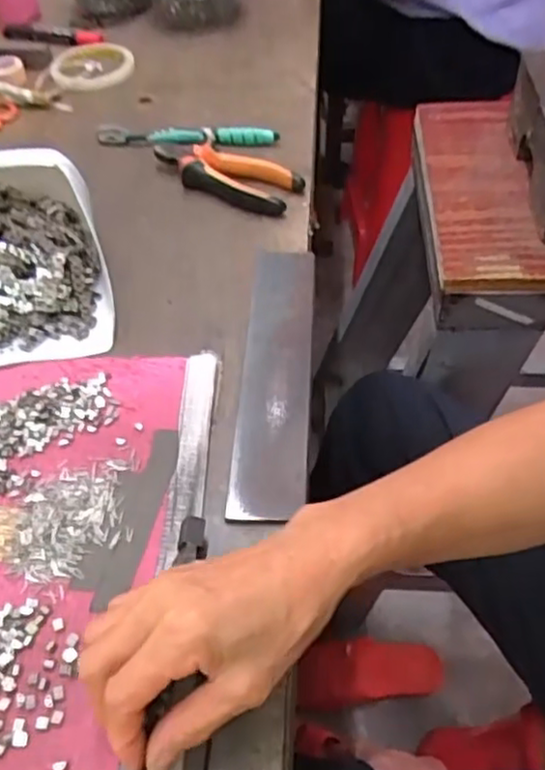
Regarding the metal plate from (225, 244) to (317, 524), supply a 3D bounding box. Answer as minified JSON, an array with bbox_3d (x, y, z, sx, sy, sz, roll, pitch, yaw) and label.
[{"bbox_3d":[0.004,-0.014,0.492,0.049,0.008,0.243,5,53,0],"label":"metal plate"}]

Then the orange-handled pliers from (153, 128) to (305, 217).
[{"bbox_3d":[-0.041,-0.203,0.643,0.150,0.024,0.063,33,60,27],"label":"orange-handled pliers"}]

